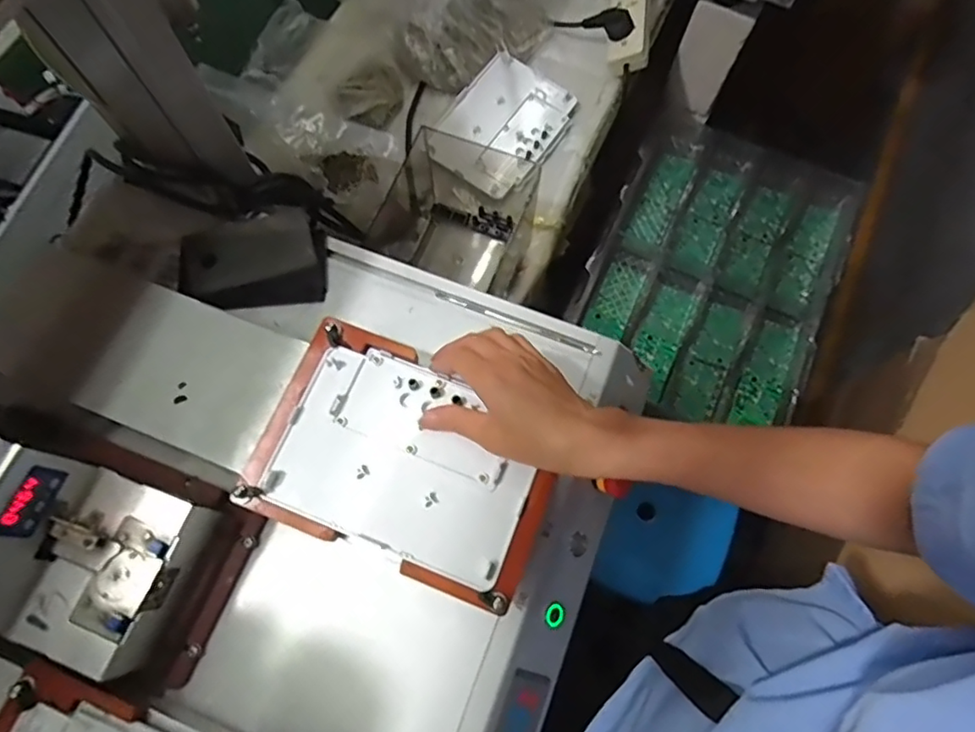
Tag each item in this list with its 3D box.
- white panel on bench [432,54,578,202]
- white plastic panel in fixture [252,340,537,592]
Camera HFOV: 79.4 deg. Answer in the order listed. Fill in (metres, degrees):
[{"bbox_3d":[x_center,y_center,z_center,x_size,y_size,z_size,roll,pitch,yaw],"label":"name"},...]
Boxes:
[{"bbox_3d":[0.019,-0.315,0.769,0.135,0.029,0.188,36,75,11],"label":"white panel on bench"},{"bbox_3d":[-0.058,0.068,0.445,0.182,0.007,0.132,22,73,7],"label":"white plastic panel in fixture"}]

